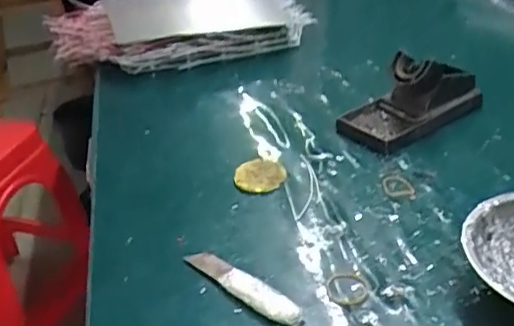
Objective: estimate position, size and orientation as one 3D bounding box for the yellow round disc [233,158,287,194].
[{"bbox_3d":[0.003,0.012,0.536,0.043,0.013,0.038,1,33,8],"label":"yellow round disc"}]

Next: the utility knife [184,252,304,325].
[{"bbox_3d":[-0.010,0.085,0.421,0.101,0.010,0.021,26,43,38],"label":"utility knife"}]

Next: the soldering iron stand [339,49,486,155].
[{"bbox_3d":[0.155,-0.070,0.599,0.148,0.062,0.073,-25,38,-29],"label":"soldering iron stand"}]

